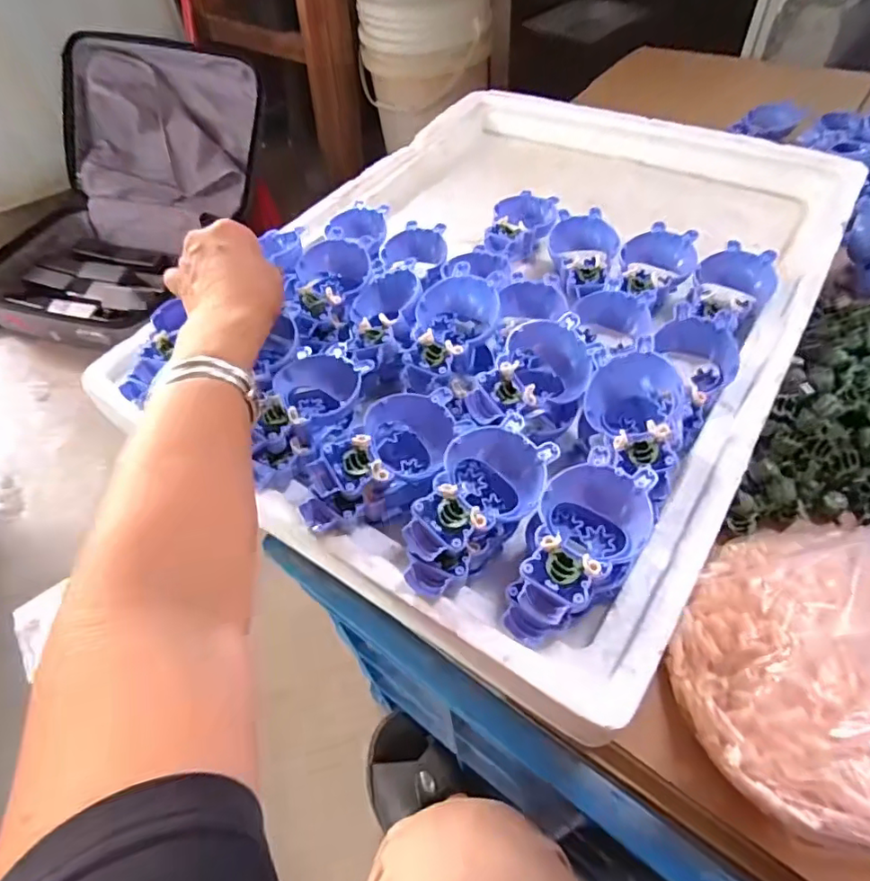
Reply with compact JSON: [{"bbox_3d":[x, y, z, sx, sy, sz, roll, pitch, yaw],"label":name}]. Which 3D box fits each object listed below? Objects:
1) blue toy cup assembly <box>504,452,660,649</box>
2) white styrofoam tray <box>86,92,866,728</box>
[{"bbox_3d":[0.078,0.059,0.310,0.056,0.037,0.110,32,61,26],"label":"blue toy cup assembly"},{"bbox_3d":[0.078,-0.149,0.485,0.440,0.063,0.613,26,58,23],"label":"white styrofoam tray"}]

